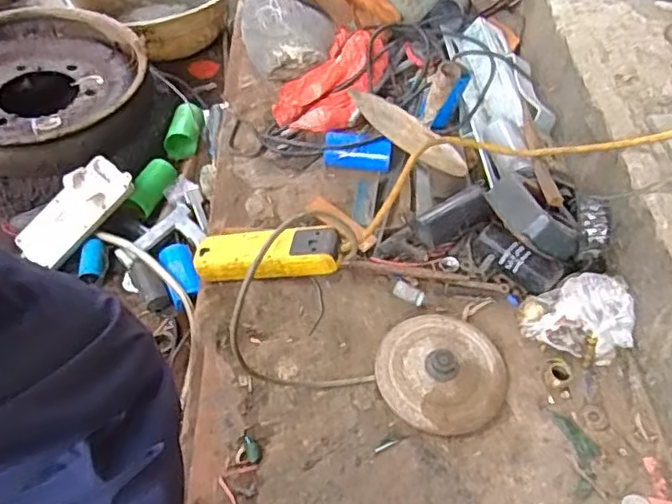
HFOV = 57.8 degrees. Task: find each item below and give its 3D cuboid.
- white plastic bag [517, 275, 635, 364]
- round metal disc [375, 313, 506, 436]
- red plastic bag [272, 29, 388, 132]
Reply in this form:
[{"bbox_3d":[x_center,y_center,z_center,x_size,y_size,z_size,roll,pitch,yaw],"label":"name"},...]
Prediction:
[{"bbox_3d":[0.283,0.075,0.709,0.118,0.079,0.071,12,49,5],"label":"white plastic bag"},{"bbox_3d":[0.121,0.128,0.684,0.137,0.034,0.146,2,49,-3],"label":"round metal disc"},{"bbox_3d":[-0.014,-0.268,0.963,0.147,0.079,0.209,19,50,11],"label":"red plastic bag"}]

